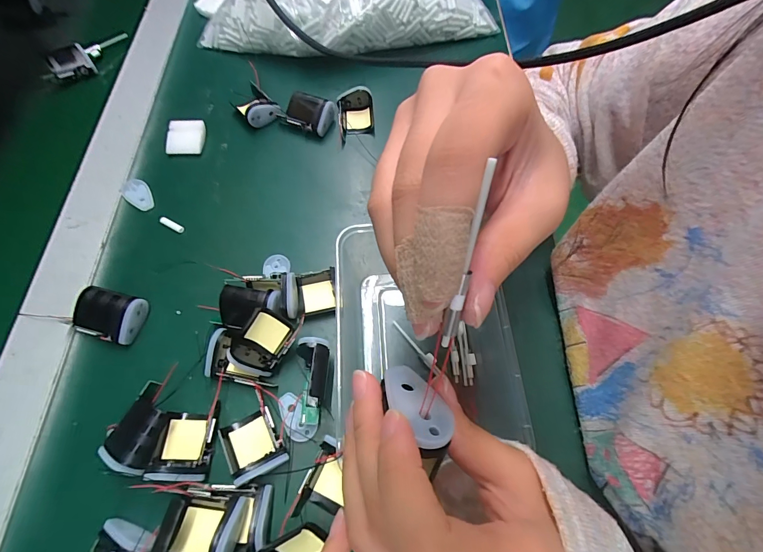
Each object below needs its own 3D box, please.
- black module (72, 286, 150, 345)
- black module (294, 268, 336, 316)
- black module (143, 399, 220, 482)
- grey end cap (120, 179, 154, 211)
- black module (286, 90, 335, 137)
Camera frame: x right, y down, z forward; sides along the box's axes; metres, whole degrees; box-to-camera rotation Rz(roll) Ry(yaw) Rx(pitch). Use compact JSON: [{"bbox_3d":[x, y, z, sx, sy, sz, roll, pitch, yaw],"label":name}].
[{"bbox_3d":[-0.209,0.030,0.282,0.041,0.023,0.036,12,65,4],"label":"black module"},{"bbox_3d":[-0.052,0.013,0.297,0.030,0.015,0.034,-8,66,-5],"label":"black module"},{"bbox_3d":[-0.133,0.112,0.248,0.033,0.019,0.046,-1,65,-2],"label":"black module"},{"bbox_3d":[-0.224,-0.076,0.338,0.036,0.006,0.022,39,70,15],"label":"grey end cap"},{"bbox_3d":[-0.077,-0.164,0.371,0.051,0.027,0.029,16,66,7],"label":"black module"}]

